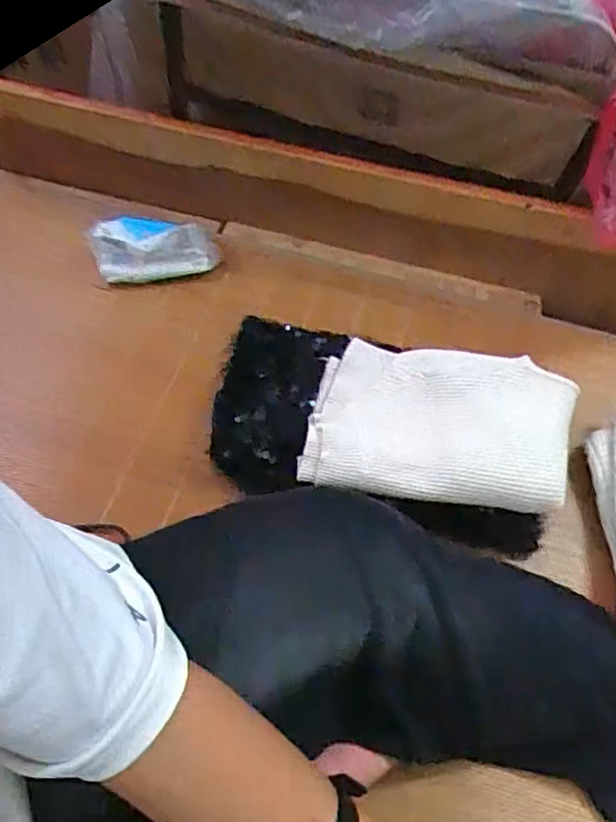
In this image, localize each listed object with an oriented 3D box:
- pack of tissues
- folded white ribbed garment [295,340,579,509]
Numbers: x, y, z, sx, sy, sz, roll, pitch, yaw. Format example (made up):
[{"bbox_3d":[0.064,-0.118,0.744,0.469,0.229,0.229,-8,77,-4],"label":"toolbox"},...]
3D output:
[{"bbox_3d":[-0.215,-0.231,0.901,0.170,0.069,0.078,-10,59,-9],"label":"pack of tissues"},{"bbox_3d":[0.143,0.009,0.716,0.272,0.054,0.193,13,58,5],"label":"folded white ribbed garment"}]

